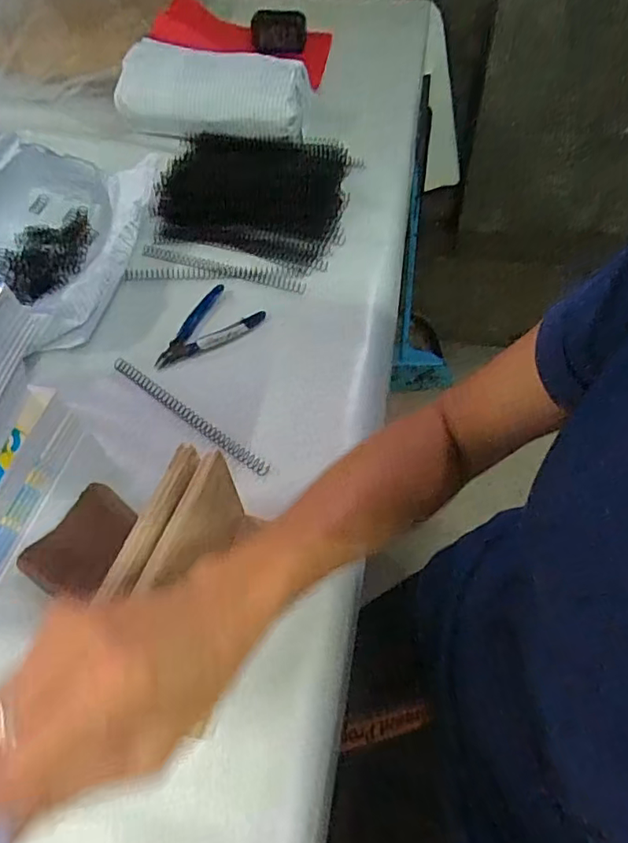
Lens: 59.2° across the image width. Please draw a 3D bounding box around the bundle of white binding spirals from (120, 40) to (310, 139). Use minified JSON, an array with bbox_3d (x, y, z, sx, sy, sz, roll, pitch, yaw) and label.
[{"bbox_3d":[-0.137,-0.453,0.768,0.260,0.086,0.104,15,56,15],"label":"bundle of white binding spirals"}]

